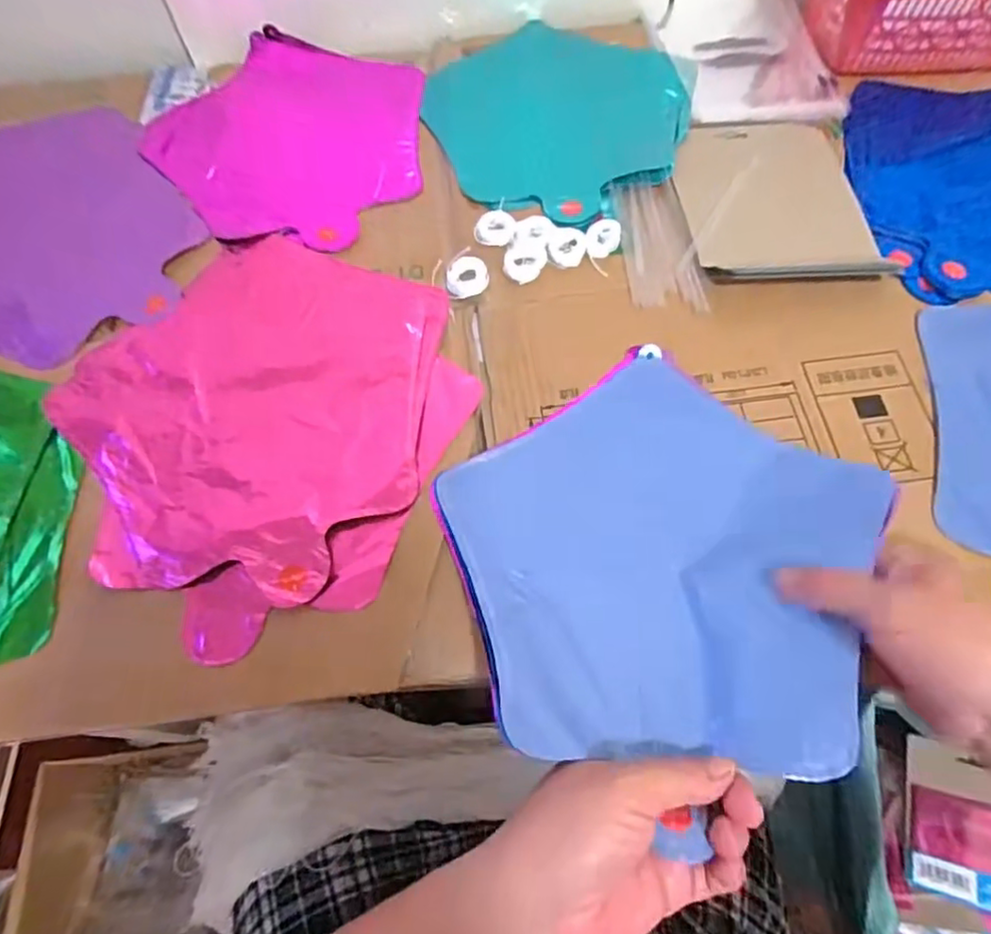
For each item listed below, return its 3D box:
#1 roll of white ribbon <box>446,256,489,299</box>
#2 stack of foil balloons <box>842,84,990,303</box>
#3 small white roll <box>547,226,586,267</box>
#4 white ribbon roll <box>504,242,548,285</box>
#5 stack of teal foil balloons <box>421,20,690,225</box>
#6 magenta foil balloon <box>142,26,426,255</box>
[{"bbox_3d":[-0.020,-0.132,0.438,0.030,0.007,0.030,0,78,-1],"label":"roll of white ribbon"},{"bbox_3d":[0.389,-0.222,0.476,0.224,0.008,0.243,1,64,3],"label":"stack of foil balloons"},{"bbox_3d":[0.051,-0.159,0.450,0.027,0.006,0.033,0,64,2],"label":"small white roll"},{"bbox_3d":[0.021,-0.145,0.444,0.026,0.010,0.034,29,68,15],"label":"white ribbon roll"},{"bbox_3d":[0.047,-0.297,0.526,0.213,0.012,0.235,12,65,8],"label":"stack of teal foil balloons"},{"bbox_3d":[-0.164,-0.280,0.530,0.243,0.012,0.226,-1,64,2],"label":"magenta foil balloon"}]

